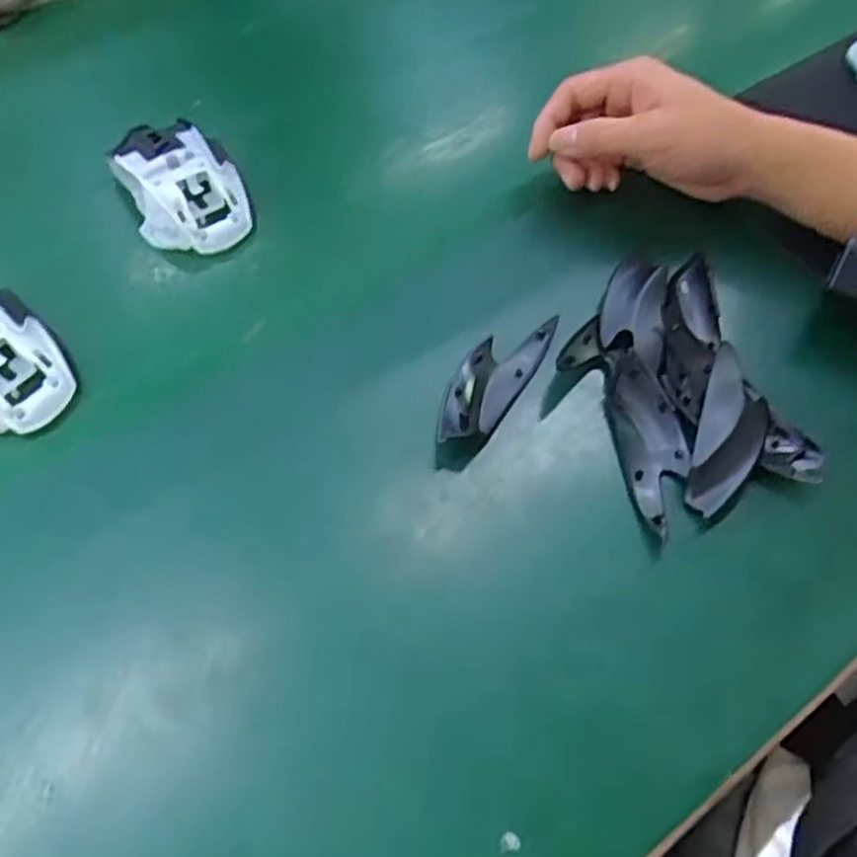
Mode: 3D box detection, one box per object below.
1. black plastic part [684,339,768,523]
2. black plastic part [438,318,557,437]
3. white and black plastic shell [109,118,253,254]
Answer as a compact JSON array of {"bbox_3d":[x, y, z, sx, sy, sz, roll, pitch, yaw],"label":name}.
[{"bbox_3d":[0.153,0.000,0.394,0.032,0.020,0.097,18,60,13],"label":"black plastic part"},{"bbox_3d":[0.036,-0.028,0.407,0.033,0.017,0.103,31,51,20],"label":"black plastic part"},{"bbox_3d":[-0.147,-0.148,0.466,0.066,0.036,0.096,-23,60,-12],"label":"white and black plastic shell"}]

